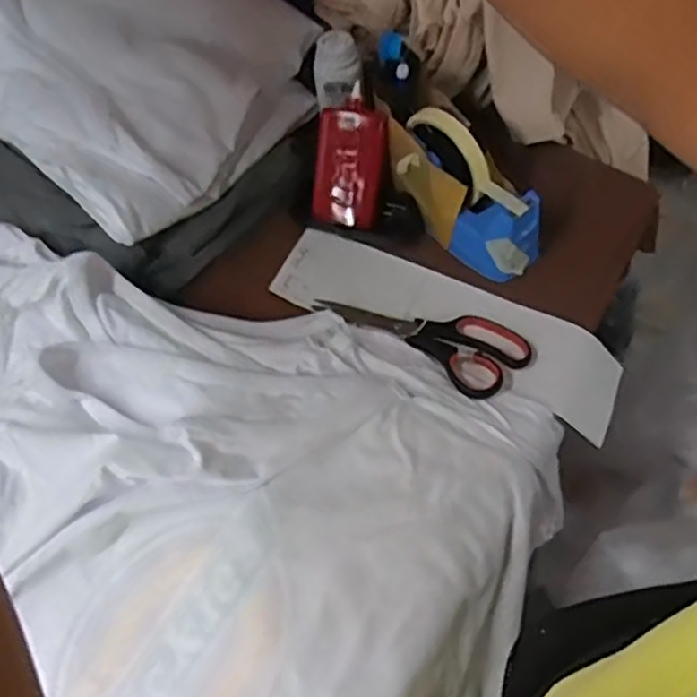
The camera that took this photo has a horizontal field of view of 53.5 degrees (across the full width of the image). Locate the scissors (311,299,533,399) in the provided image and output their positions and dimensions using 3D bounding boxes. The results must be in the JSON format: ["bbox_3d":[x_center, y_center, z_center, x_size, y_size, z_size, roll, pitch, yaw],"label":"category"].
[{"bbox_3d":[0.060,-0.022,0.580,0.179,0.018,0.075,28,68,17],"label":"scissors"}]

